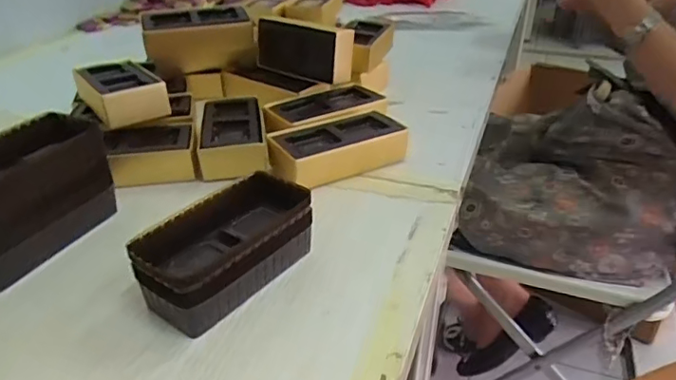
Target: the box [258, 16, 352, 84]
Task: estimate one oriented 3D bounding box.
[{"bbox_3d":[-0.040,-0.155,0.599,0.119,0.066,0.026,20,37,30],"label":"box"}]

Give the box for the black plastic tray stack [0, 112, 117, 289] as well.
[{"bbox_3d":[-0.222,0.005,0.389,0.056,0.075,0.117,13,34,21],"label":"black plastic tray stack"}]

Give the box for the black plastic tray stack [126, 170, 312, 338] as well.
[{"bbox_3d":[-0.071,0.039,0.356,0.059,0.048,0.116,24,39,34],"label":"black plastic tray stack"}]

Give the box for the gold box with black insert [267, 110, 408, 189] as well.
[{"bbox_3d":[0.000,-0.037,0.490,0.115,0.035,0.063,-15,35,-22],"label":"gold box with black insert"}]

